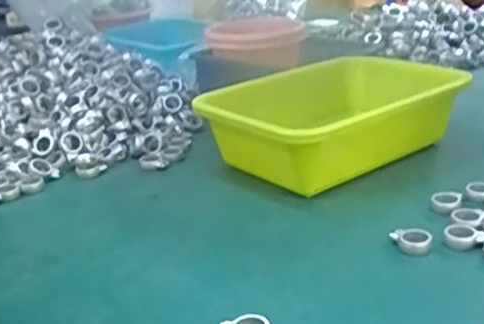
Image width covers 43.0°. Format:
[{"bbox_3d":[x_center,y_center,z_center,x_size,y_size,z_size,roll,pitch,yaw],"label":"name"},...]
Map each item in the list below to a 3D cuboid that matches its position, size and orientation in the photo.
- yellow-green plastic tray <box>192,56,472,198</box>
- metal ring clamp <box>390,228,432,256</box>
[{"bbox_3d":[0.101,-0.046,0.681,0.285,0.085,0.200,-19,24,-31],"label":"yellow-green plastic tray"},{"bbox_3d":[0.135,0.063,0.487,0.030,0.011,0.024,-2,21,9],"label":"metal ring clamp"}]

